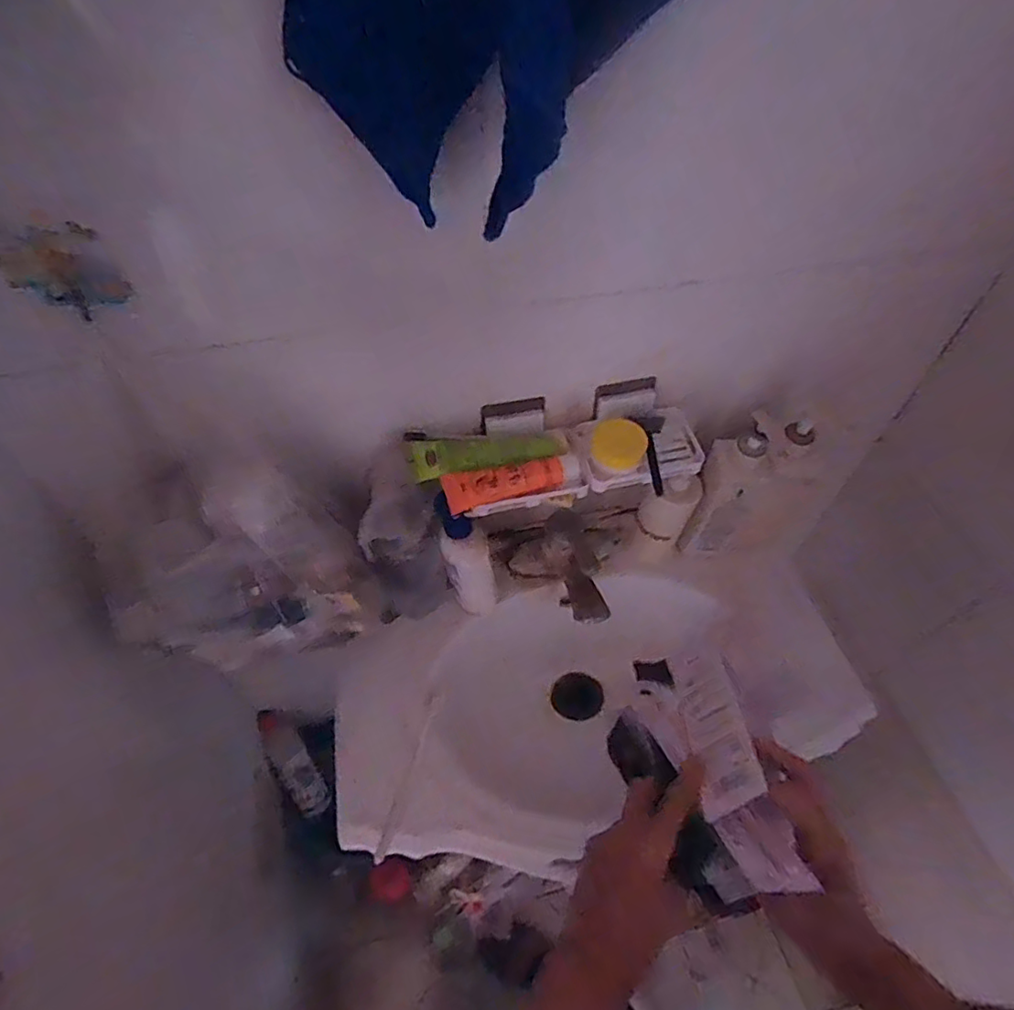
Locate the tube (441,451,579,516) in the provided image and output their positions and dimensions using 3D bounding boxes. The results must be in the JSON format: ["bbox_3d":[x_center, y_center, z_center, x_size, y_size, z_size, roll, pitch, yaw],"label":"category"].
[{"bbox_3d":[0.007,-0.026,0.603,0.142,0.028,0.035,-12,56,-9],"label":"tube"}]

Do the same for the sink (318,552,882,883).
[{"bbox_3d":[0.100,0.235,0.750,0.594,0.192,0.301,-15,56,-11],"label":"sink"}]

